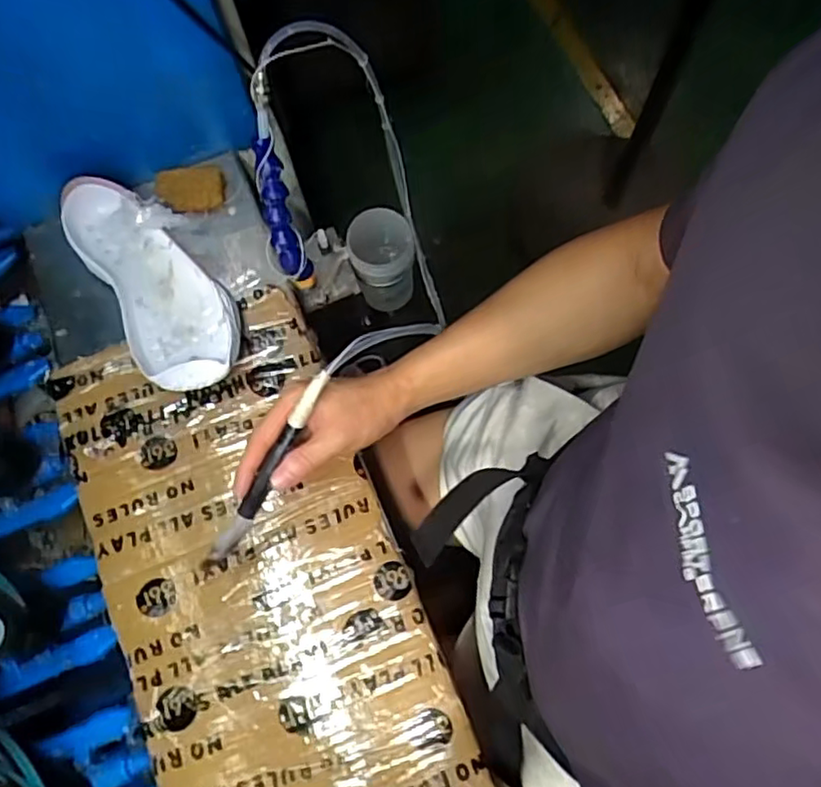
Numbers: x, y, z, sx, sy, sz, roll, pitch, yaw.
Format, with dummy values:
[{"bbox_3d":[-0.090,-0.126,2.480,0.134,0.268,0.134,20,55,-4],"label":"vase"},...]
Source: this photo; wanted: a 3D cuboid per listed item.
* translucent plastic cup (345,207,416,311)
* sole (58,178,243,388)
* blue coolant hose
[{"bbox_3d":[-0.031,-0.153,0.743,0.072,0.114,0.069,-1,73,2],"label":"translucent plastic cup"},{"bbox_3d":[-0.242,-0.104,0.612,0.100,0.045,0.249,-34,72,-6],"label":"sole"},{"bbox_3d":[-0.116,-0.153,0.578,0.027,0.147,0.024,-11,43,-1],"label":"blue coolant hose"}]

